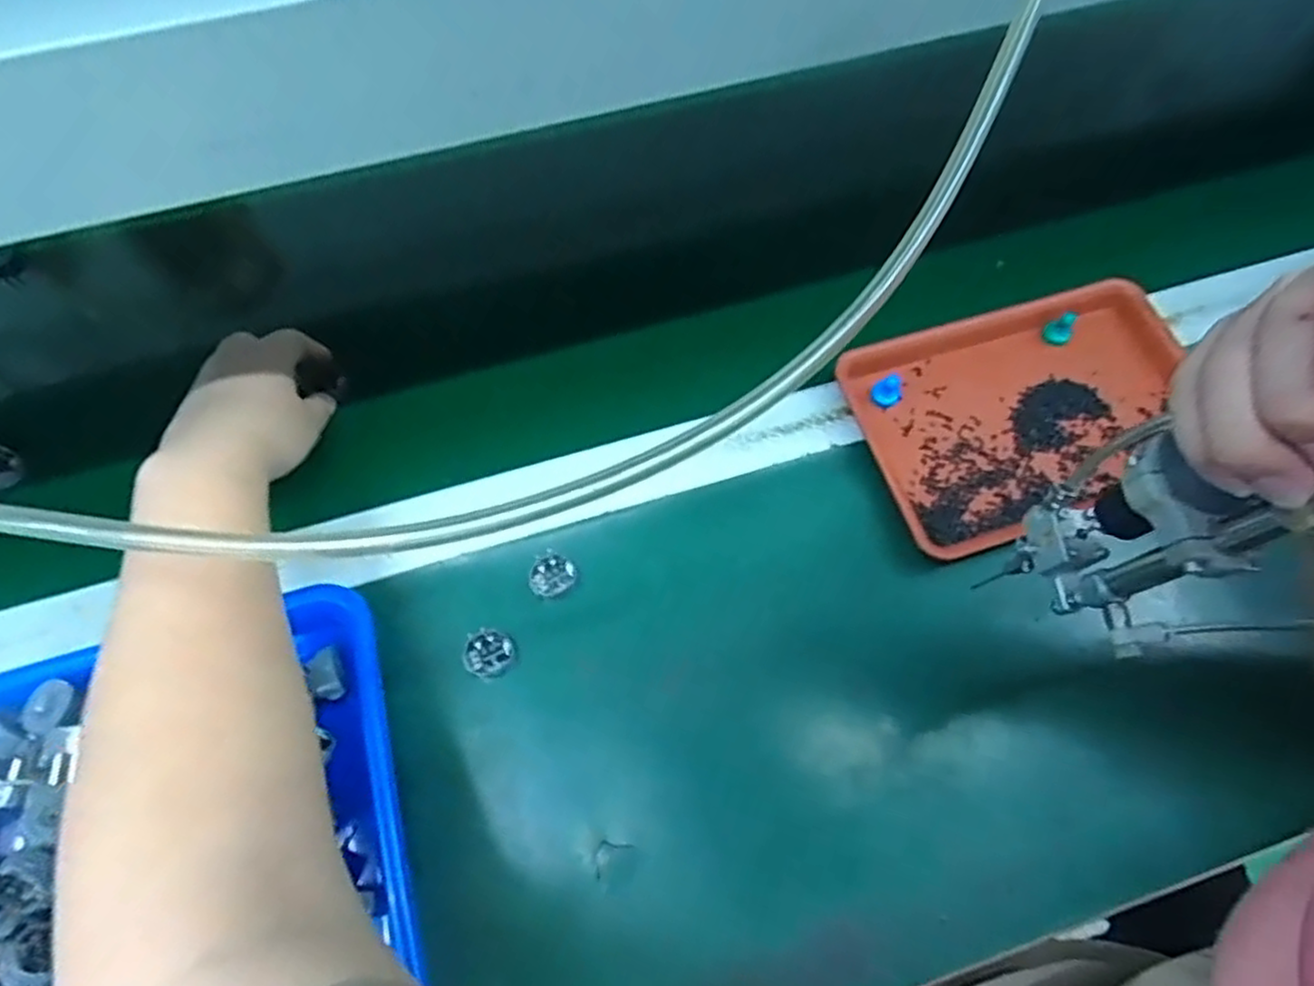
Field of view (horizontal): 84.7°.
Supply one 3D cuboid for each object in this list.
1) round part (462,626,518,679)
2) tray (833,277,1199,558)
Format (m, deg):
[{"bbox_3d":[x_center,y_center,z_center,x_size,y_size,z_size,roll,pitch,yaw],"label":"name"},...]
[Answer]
[{"bbox_3d":[-0.098,0.092,0.418,0.028,0.016,0.024,-41,71,-17],"label":"round part"},{"bbox_3d":[0.256,-0.060,0.486,0.238,0.022,0.151,-18,66,-8],"label":"tray"}]

